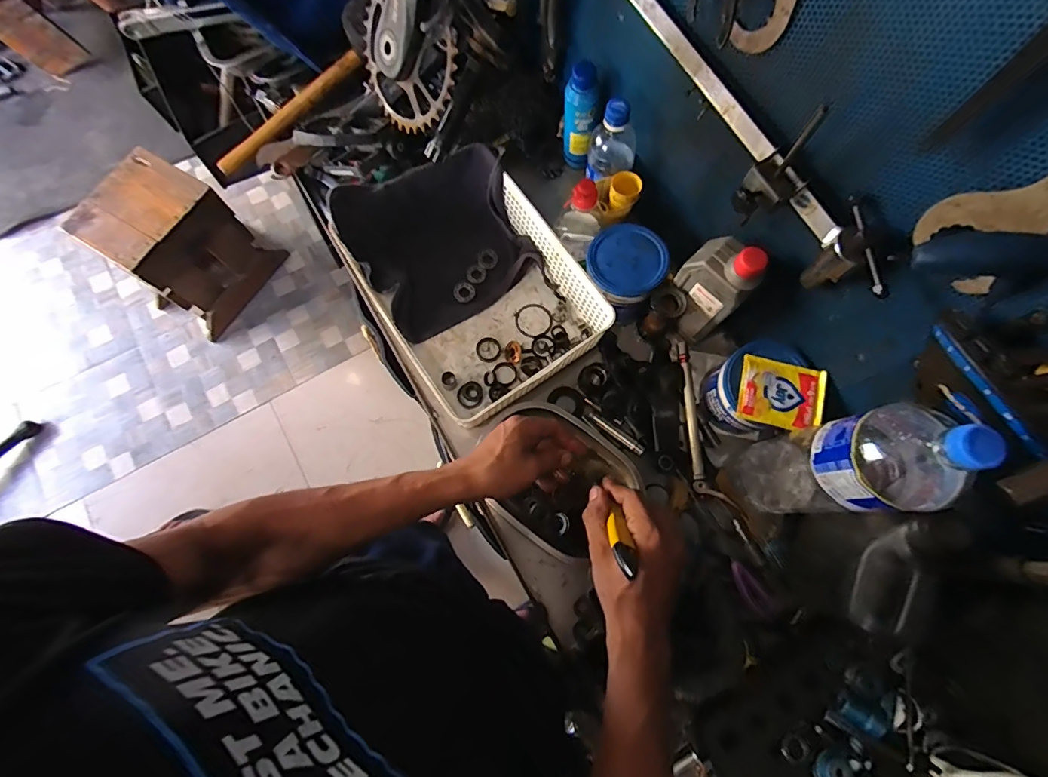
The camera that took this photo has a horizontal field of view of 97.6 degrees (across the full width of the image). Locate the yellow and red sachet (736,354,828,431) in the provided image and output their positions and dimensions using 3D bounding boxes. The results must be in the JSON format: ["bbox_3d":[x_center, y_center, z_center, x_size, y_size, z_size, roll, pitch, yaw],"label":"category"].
[{"bbox_3d":[0.305,0.006,0.543,0.096,0.011,0.078,15,75,3],"label":"yellow and red sachet"}]

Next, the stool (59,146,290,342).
[{"bbox_3d":[-1.040,-0.429,1.415,0.244,0.416,0.359,31,76,8],"label":"stool"}]

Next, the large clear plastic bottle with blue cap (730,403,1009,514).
[{"bbox_3d":[0.318,0.082,0.466,0.090,0.315,0.085,-10,75,-4],"label":"large clear plastic bottle with blue cap"}]

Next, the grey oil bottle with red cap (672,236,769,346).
[{"bbox_3d":[0.229,-0.123,0.570,0.050,0.168,0.083,-33,77,-9],"label":"grey oil bottle with red cap"}]

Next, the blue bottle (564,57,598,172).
[{"bbox_3d":[0.079,-0.386,0.661,0.046,0.145,0.041,8,74,1],"label":"blue bottle"}]

